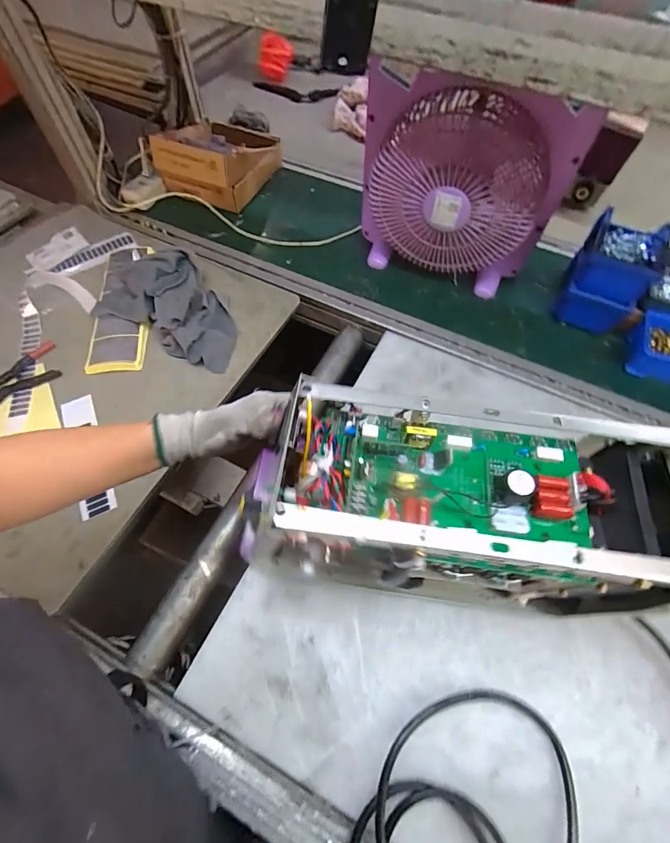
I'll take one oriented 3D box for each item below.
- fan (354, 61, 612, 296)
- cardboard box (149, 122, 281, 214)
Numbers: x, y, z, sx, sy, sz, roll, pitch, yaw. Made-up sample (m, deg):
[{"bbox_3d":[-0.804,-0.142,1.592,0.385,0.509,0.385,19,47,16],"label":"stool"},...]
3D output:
[{"bbox_3d":[0.198,-0.367,0.645,0.313,0.294,0.115,9,62,5],"label":"fan"},{"bbox_3d":[-0.253,-0.584,0.859,0.206,0.112,0.235,16,62,8],"label":"cardboard box"}]

